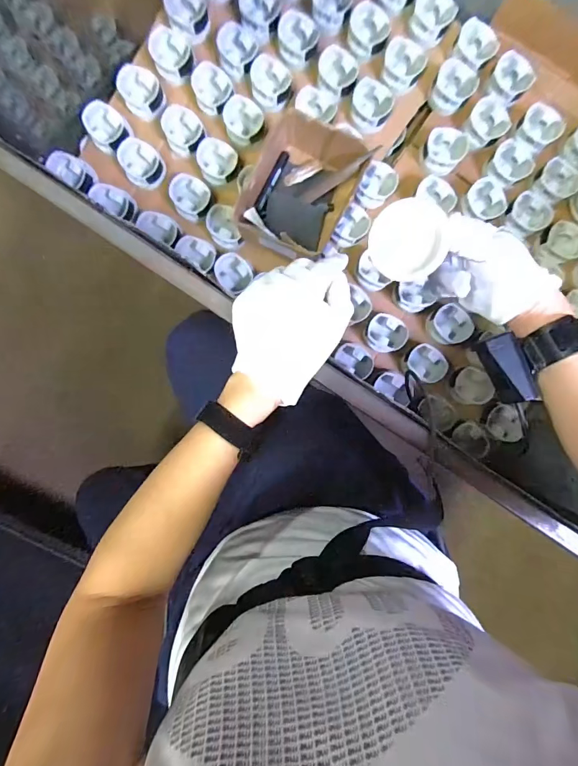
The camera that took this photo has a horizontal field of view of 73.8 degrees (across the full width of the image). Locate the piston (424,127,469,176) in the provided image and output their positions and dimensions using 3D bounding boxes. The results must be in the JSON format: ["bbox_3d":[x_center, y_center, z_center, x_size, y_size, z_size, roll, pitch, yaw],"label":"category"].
[{"bbox_3d":[0.296,-0.446,0.743,0.077,0.045,0.079,0,92,0],"label":"piston"}]

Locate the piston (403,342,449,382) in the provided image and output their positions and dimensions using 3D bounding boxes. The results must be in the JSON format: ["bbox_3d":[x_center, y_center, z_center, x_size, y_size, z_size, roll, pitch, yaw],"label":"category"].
[{"bbox_3d":[0.269,-0.041,0.759,0.080,0.043,0.072,31,92,-1],"label":"piston"}]

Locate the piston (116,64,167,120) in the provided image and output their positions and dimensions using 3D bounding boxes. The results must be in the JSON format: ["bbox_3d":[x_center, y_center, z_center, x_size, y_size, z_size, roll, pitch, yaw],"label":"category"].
[{"bbox_3d":[-0.280,-0.554,0.733,0.076,0.043,0.090,-27,92,1],"label":"piston"}]

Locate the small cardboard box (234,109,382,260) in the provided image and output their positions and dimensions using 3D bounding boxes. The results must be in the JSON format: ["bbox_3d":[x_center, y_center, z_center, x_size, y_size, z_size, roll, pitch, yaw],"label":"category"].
[{"bbox_3d":[0.017,-0.331,0.688,0.167,0.109,0.205,23,92,-1],"label":"small cardboard box"}]

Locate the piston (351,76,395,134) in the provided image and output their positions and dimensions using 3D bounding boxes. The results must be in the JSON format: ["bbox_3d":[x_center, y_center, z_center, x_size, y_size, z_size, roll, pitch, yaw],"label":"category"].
[{"bbox_3d":[0.159,-0.532,0.734,0.077,0.047,0.078,0,92,0],"label":"piston"}]

